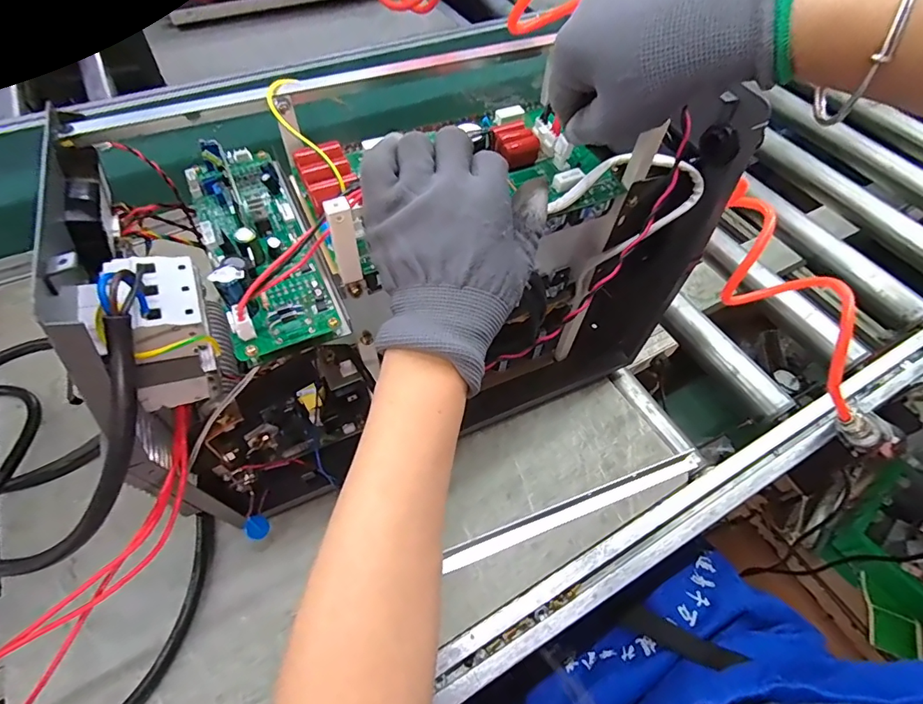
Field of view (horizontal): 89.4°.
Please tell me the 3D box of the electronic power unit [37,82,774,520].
[{"bbox_3d":[-0.026,-0.040,0.418,0.438,0.323,0.179,-17,59,-14],"label":"electronic power unit"}]

